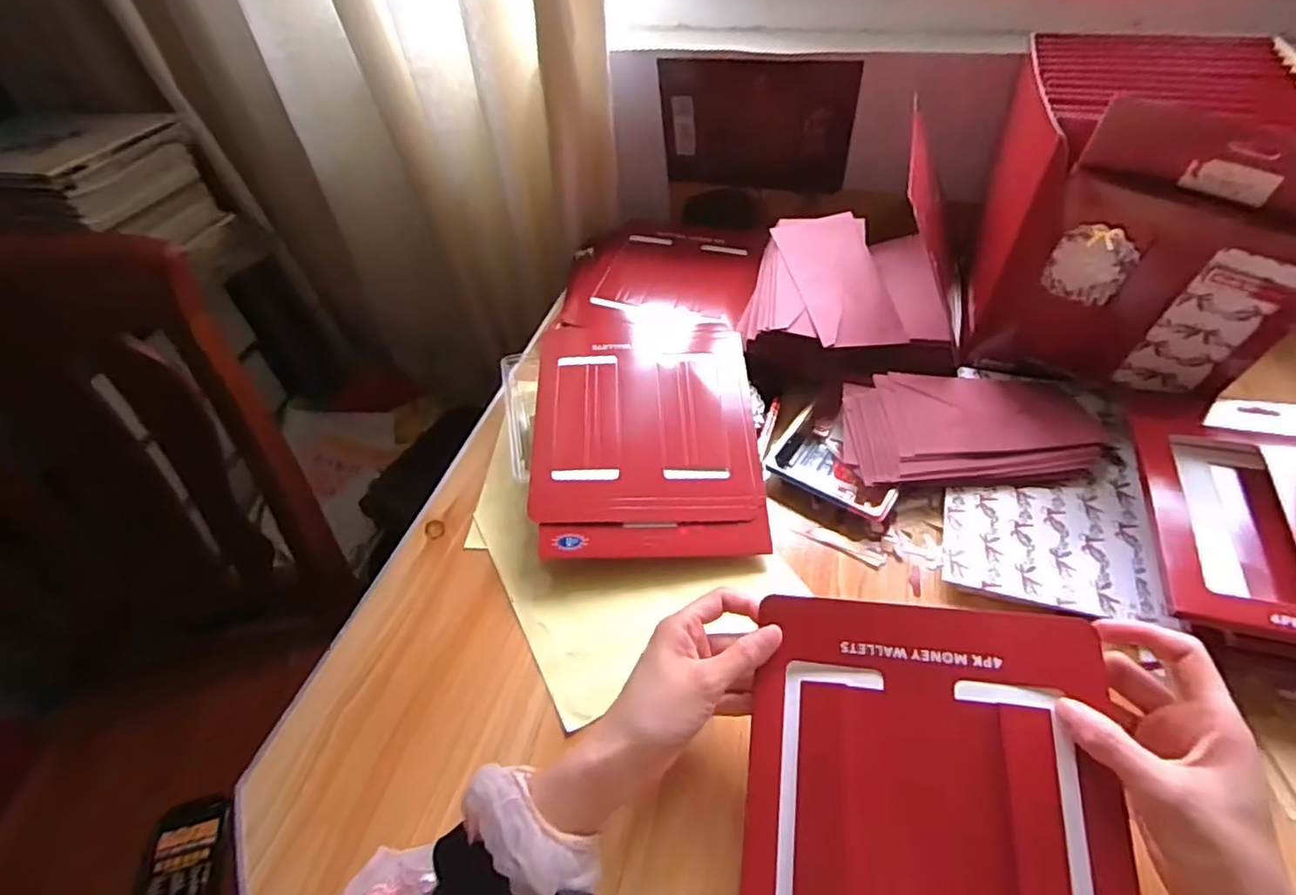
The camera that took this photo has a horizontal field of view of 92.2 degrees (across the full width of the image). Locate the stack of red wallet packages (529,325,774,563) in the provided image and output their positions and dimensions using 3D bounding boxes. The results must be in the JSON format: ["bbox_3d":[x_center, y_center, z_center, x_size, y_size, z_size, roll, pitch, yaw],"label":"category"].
[{"bbox_3d":[-0.003,-0.024,0.593,0.203,0.040,0.275,-5,49,0],"label":"stack of red wallet packages"}]

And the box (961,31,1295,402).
[{"bbox_3d":[0.441,-0.213,0.583,0.204,0.229,0.276,9,50,12],"label":"box"}]

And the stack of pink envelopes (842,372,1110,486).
[{"bbox_3d":[0.297,-0.020,0.568,0.232,0.036,0.111,-4,49,1],"label":"stack of pink envelopes"}]

